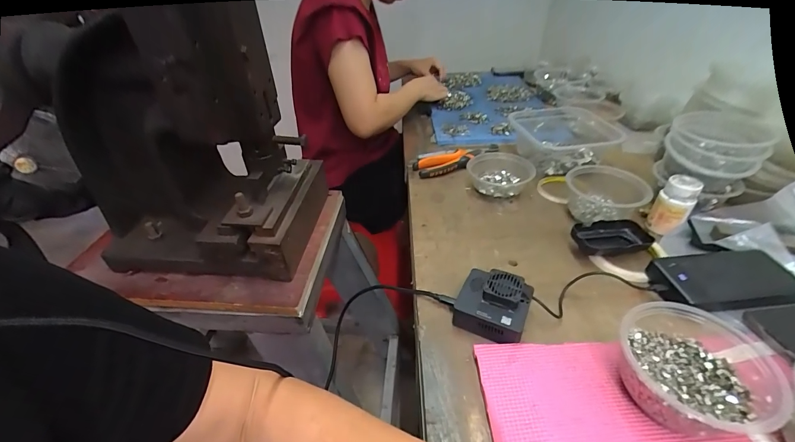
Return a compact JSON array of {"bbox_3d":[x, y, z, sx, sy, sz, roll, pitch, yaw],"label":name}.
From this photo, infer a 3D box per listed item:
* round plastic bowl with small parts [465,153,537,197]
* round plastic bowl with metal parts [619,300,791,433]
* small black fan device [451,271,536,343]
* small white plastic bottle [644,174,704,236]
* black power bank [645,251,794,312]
[{"bbox_3d":[0.185,-0.080,0.634,0.117,0.045,0.097,8,39,12],"label":"round plastic bowl with small parts"},{"bbox_3d":[0.269,0.135,0.320,0.120,0.063,0.123,-1,38,1],"label":"round plastic bowl with metal parts"},{"bbox_3d":[0.111,0.096,0.407,0.078,0.041,0.073,17,42,22],"label":"small black fan device"},{"bbox_3d":[0.400,-0.023,0.506,0.051,0.074,0.042,-18,41,-19],"label":"small white plastic bottle"},{"bbox_3d":[0.399,0.071,0.425,0.169,0.022,0.075,-4,38,-2],"label":"black power bank"}]

